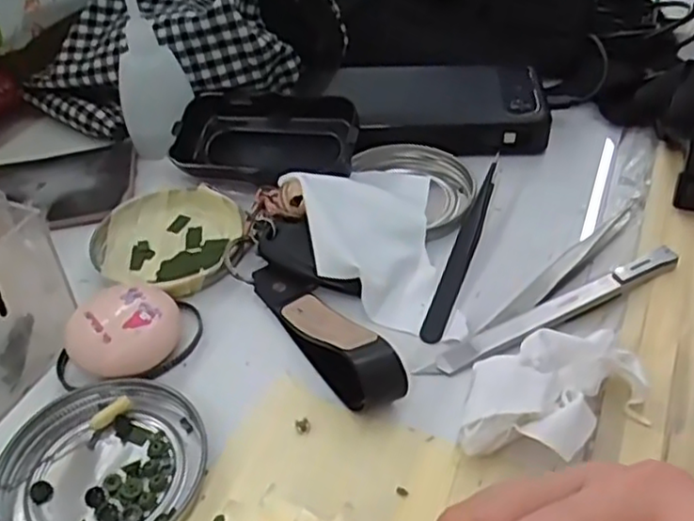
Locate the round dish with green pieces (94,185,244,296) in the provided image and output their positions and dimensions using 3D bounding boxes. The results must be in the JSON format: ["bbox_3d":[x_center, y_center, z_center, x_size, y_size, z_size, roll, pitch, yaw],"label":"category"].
[{"bbox_3d":[-0.093,-0.013,0.363,0.081,0.011,0.073,17,46,19],"label":"round dish with green pieces"}]

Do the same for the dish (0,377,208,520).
[{"bbox_3d":[-0.095,0.080,0.264,0.077,0.008,0.075,-1,43,1],"label":"dish"}]

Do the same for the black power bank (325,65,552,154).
[{"bbox_3d":[0.056,-0.096,0.429,0.125,0.028,0.075,0,43,2],"label":"black power bank"}]

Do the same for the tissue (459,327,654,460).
[{"bbox_3d":[0.082,0.054,0.268,0.071,0.019,0.053,3,43,5],"label":"tissue"}]

